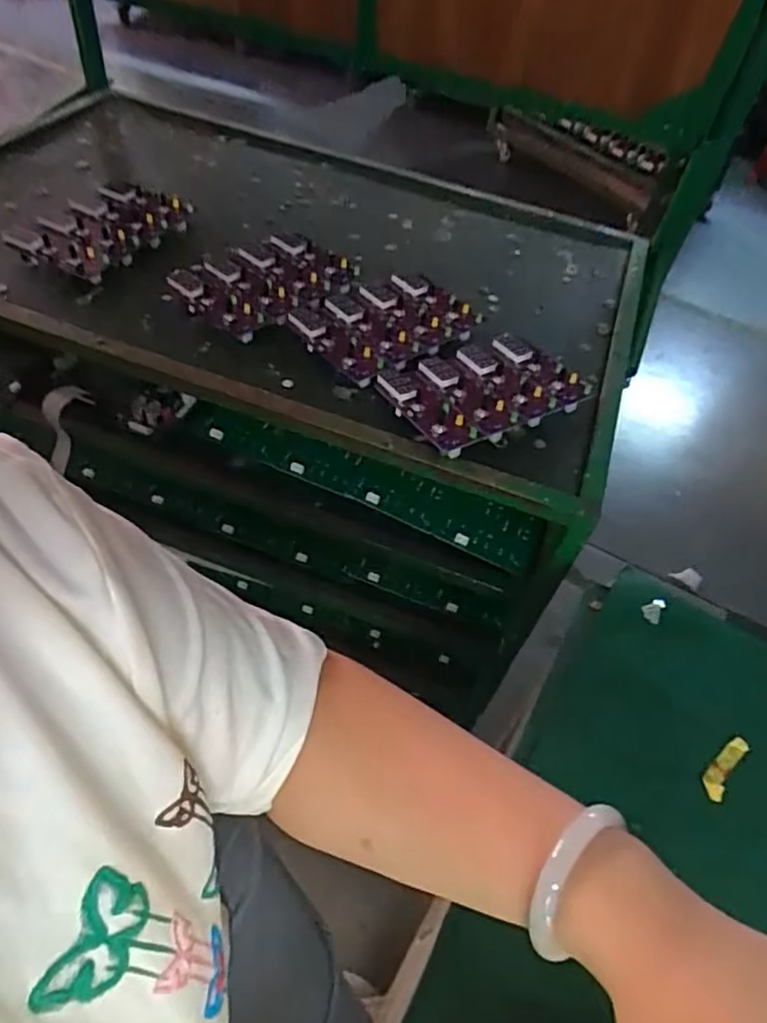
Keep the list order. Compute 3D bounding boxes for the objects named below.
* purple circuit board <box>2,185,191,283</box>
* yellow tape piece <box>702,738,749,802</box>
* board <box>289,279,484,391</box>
[{"bbox_3d":[-0.317,-0.324,0.736,0.115,0.031,0.193,27,53,14],"label":"purple circuit board"},{"bbox_3d":[0.232,0.173,0.434,0.015,0.006,0.051,38,56,21],"label":"yellow tape piece"},{"bbox_3d":[0.005,-0.203,0.665,0.175,0.018,0.124,-35,63,-30],"label":"board"}]

